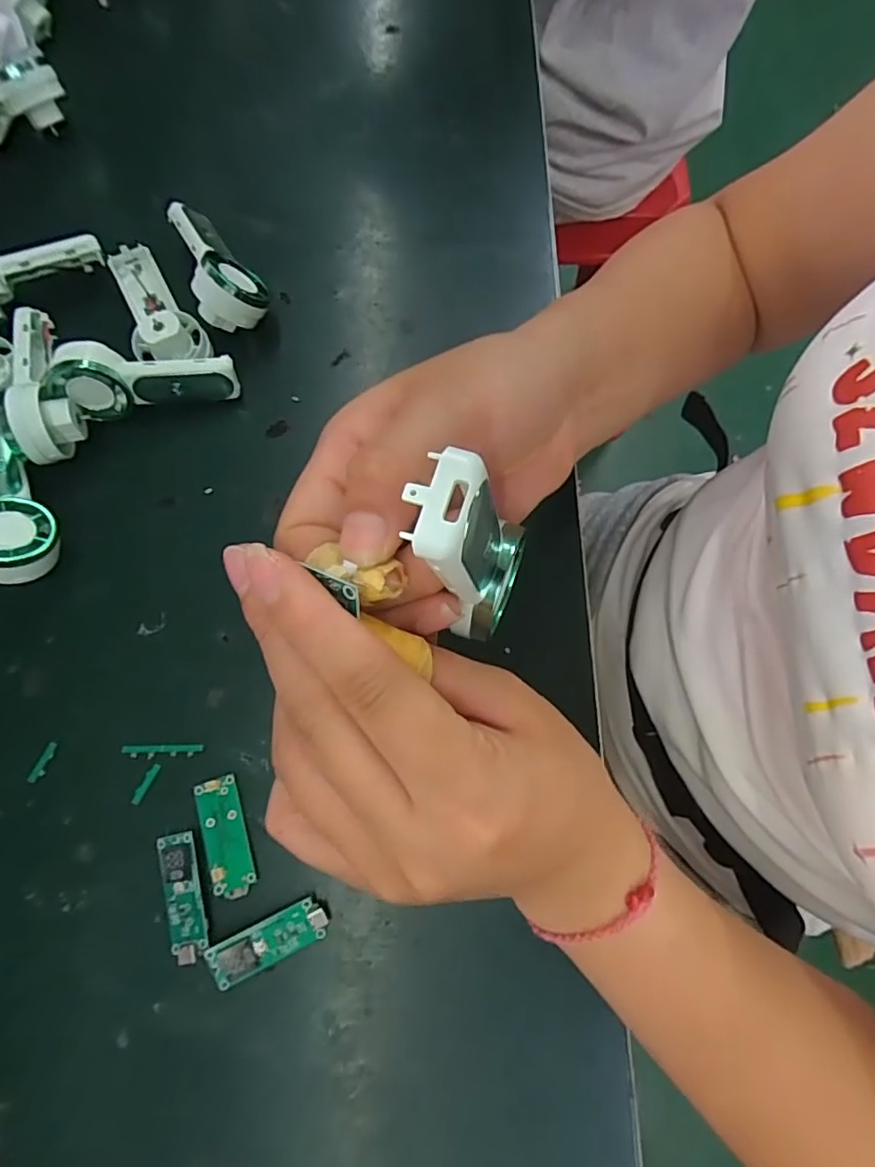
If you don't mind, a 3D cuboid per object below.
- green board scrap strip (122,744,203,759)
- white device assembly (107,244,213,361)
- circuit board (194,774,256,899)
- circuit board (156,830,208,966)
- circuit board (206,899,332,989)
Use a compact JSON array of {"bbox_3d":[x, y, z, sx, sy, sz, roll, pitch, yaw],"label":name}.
[{"bbox_3d":[-0.130,0.079,0.269,0.037,0.004,0.006,-1,73,-2],"label":"green board scrap strip"},{"bbox_3d":[-0.161,-0.159,0.322,0.040,0.029,0.084,-28,76,-9],"label":"white device assembly"},{"bbox_3d":[-0.096,0.114,0.257,0.018,0.004,0.050,-18,75,-7],"label":"circuit board"},{"bbox_3d":[-0.111,0.136,0.250,0.017,0.006,0.051,-16,74,-6],"label":"circuit board"},{"bbox_3d":[-0.072,0.154,0.245,0.049,0.005,0.018,-24,75,-8],"label":"circuit board"}]

